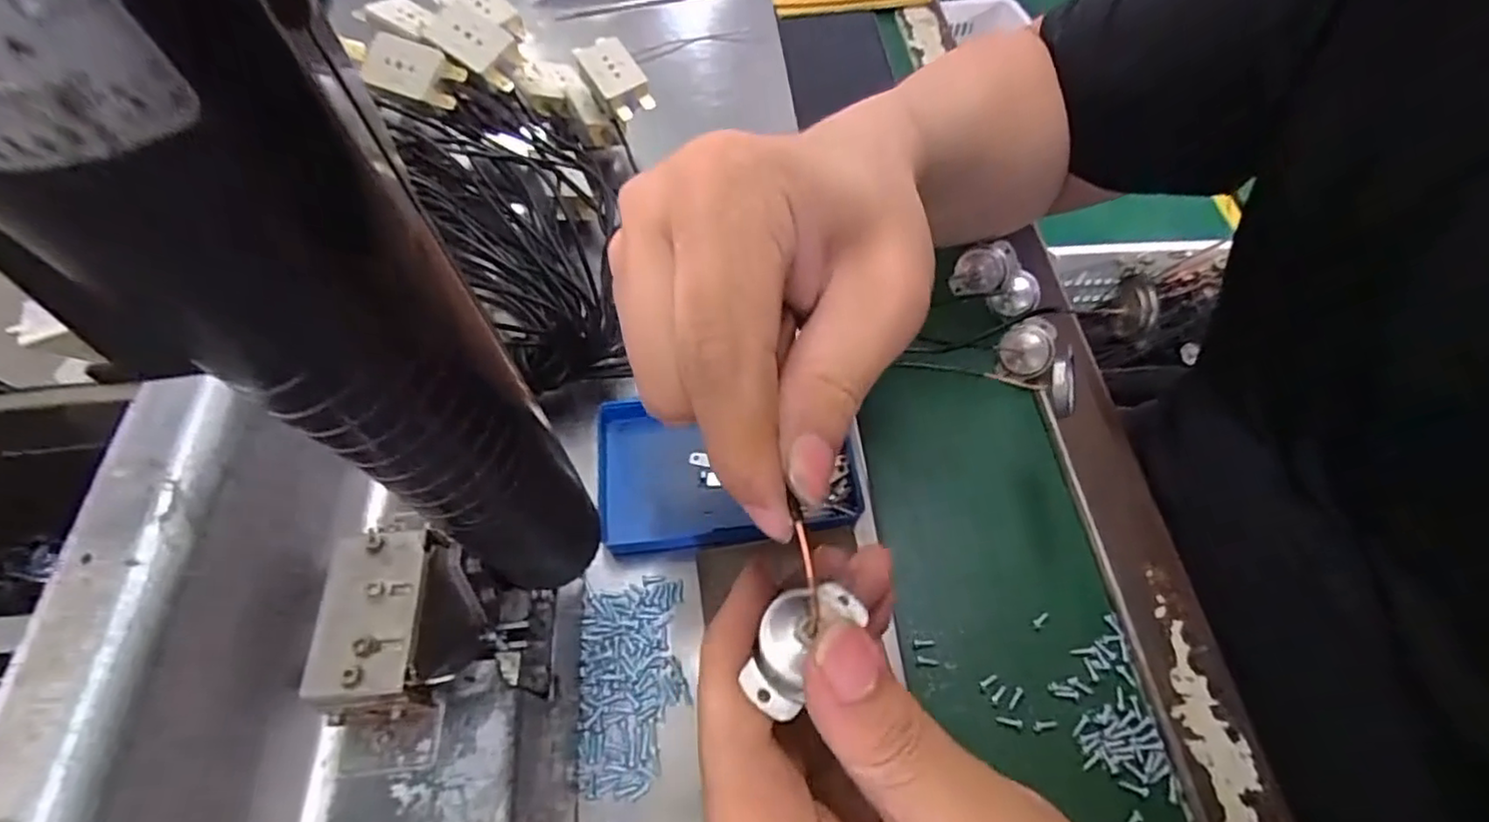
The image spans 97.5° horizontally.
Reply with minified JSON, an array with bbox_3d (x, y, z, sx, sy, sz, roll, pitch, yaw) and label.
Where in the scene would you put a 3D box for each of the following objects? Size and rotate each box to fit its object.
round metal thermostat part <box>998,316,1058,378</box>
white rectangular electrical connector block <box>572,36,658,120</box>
[{"bbox_3d":[0.149,-0.033,0.346,0.028,0.007,0.032,-5,104,9],"label":"round metal thermostat part"},{"bbox_3d":[-0.074,-0.191,0.372,0.027,0.016,0.053,-27,63,-15],"label":"white rectangular electrical connector block"}]

